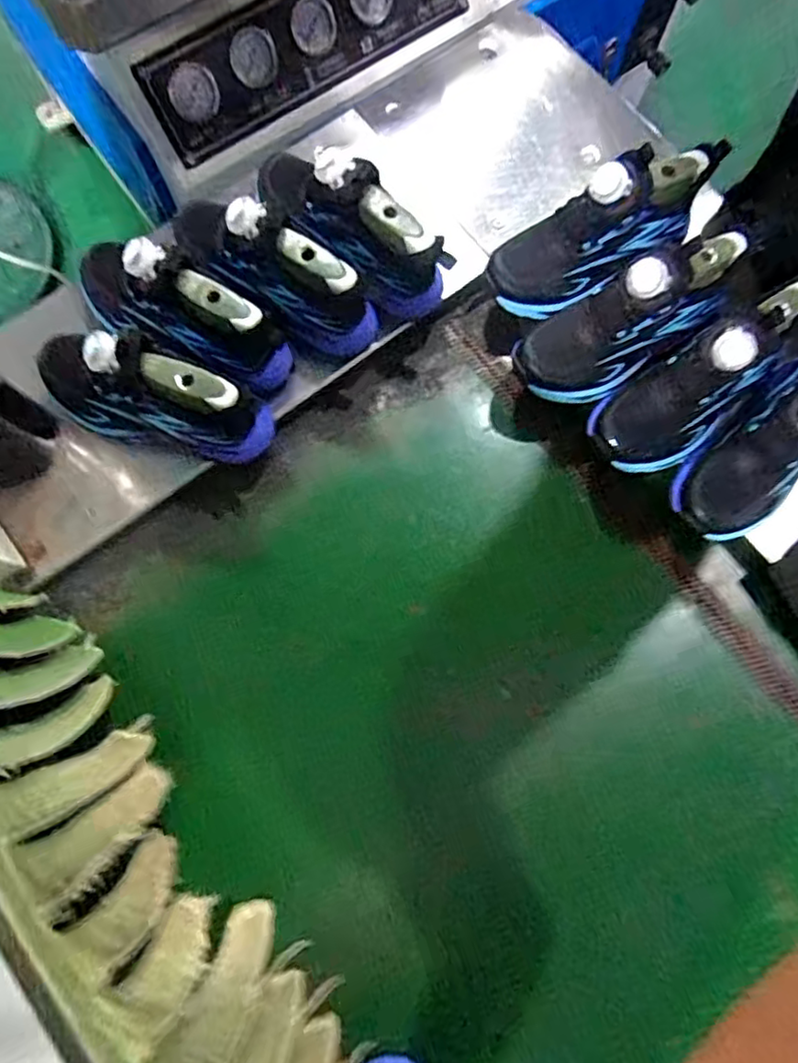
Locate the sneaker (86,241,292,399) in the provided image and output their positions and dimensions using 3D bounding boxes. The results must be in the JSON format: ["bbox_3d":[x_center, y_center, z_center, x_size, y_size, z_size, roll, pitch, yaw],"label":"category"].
[{"bbox_3d":[-0.199,-0.207,0.553,0.212,0.101,0.085,25,78,5],"label":"sneaker"}]

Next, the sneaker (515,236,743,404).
[{"bbox_3d":[0.202,-0.194,0.548,0.210,0.092,0.090,-31,78,18],"label":"sneaker"}]

